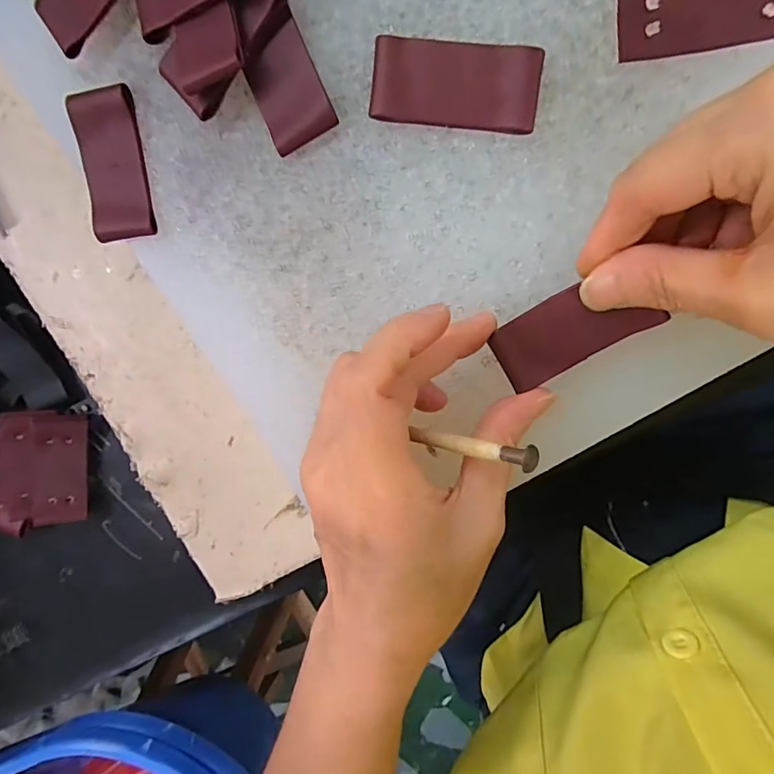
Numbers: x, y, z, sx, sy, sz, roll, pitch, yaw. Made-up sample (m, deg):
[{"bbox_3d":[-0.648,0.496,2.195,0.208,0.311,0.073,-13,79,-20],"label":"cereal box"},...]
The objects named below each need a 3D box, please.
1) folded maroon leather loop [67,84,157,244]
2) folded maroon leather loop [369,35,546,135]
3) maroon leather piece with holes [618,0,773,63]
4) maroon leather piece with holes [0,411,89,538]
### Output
[{"bbox_3d":[-0.118,-0.094,0.211,0.027,0.008,0.060,-5,100,10],"label":"folded maroon leather loop"},{"bbox_3d":[0.025,-0.111,0.183,0.061,0.008,0.028,8,102,8],"label":"folded maroon leather loop"},{"bbox_3d":[0.110,-0.128,0.166,0.060,0.004,0.026,-5,102,10],"label":"maroon leather piece with holes"},{"bbox_3d":[-0.208,0.051,0.289,0.061,0.024,0.075,6,101,8],"label":"maroon leather piece with holes"}]

